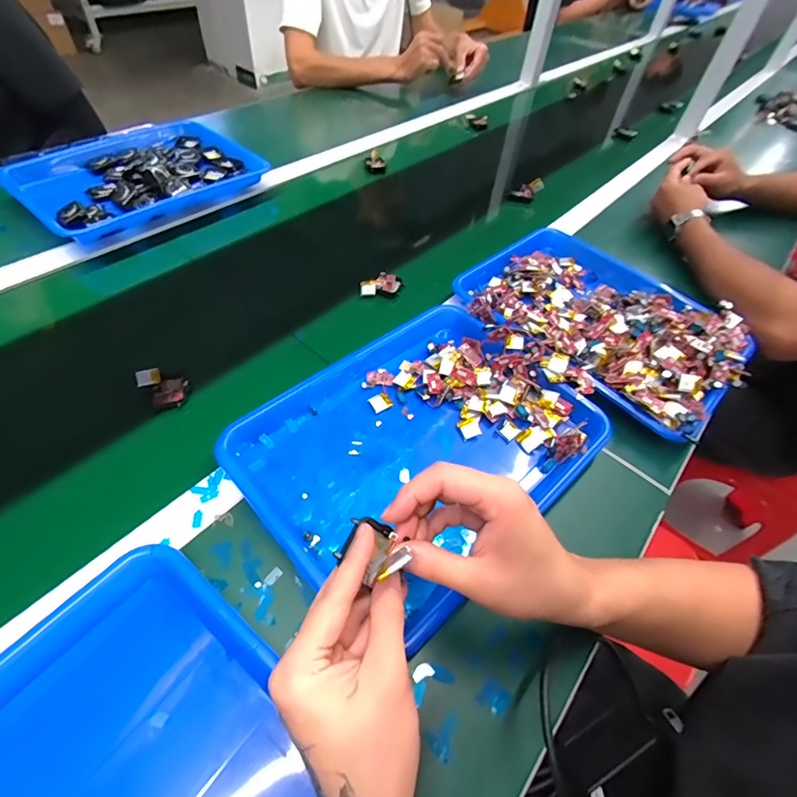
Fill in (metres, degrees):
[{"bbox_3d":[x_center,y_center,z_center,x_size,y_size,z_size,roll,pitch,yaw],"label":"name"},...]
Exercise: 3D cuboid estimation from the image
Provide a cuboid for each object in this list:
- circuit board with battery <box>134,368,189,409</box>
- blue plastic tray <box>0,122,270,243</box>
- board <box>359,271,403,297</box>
[{"bbox_3d":[-0.250,-0.012,0.461,0.046,0.015,0.048,-16,57,-18],"label":"circuit board with battery"},{"bbox_3d":[-0.418,-0.361,0.682,0.270,0.039,0.325,39,58,21],"label":"blue plastic tray"},{"bbox_3d":[-0.024,-0.162,0.604,0.060,0.013,0.042,-3,54,-9],"label":"board"}]

